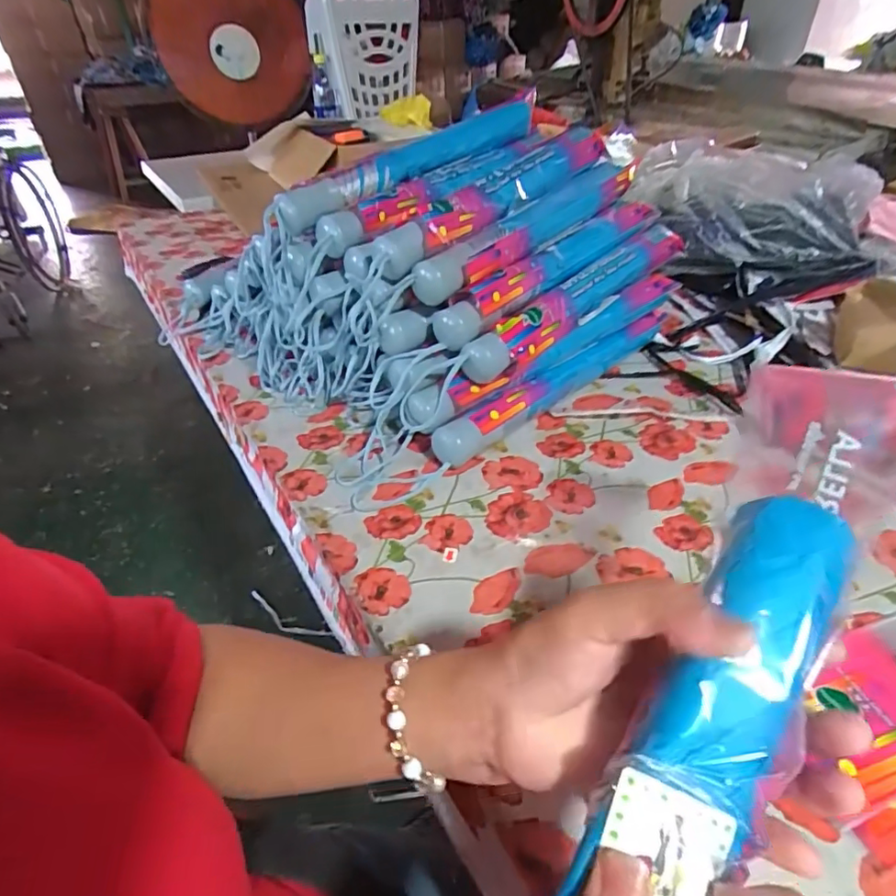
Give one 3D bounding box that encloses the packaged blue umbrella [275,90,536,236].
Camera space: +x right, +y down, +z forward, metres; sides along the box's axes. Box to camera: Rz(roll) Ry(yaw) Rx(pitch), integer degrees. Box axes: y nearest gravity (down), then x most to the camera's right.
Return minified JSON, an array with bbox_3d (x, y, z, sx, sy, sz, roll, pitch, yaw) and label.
[{"bbox_3d":[-0.021,-0.303,0.575,0.346,0.055,0.034,-31,47,-32],"label":"packaged blue umbrella"}]

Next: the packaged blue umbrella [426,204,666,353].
[{"bbox_3d":[0.116,-0.192,0.562,0.037,0.040,0.343,30,48,34],"label":"packaged blue umbrella"}]

